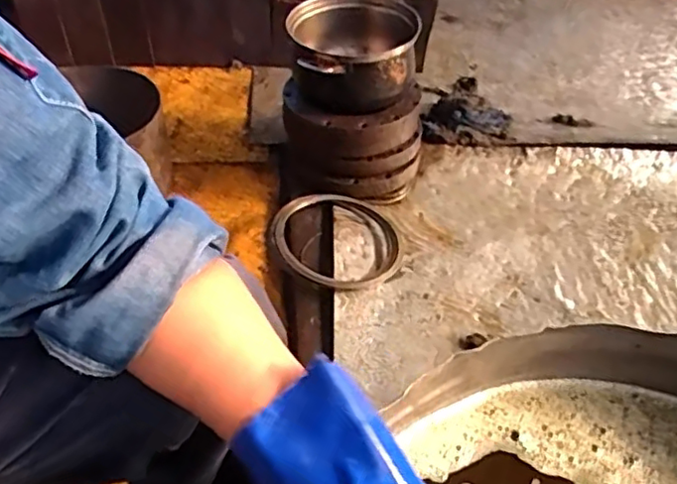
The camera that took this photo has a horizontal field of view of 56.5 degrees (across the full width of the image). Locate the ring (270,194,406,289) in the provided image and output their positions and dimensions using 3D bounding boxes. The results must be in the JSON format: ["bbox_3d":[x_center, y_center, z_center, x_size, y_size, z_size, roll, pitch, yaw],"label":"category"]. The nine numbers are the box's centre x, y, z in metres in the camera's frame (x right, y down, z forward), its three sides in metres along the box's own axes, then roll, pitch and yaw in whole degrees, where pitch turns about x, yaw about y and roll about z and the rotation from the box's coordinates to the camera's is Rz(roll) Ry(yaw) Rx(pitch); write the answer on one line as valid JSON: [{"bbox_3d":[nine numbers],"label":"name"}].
[{"bbox_3d":[-0.001,-0.004,0.995,0.212,0.042,0.193,2,46,-2],"label":"ring"}]

